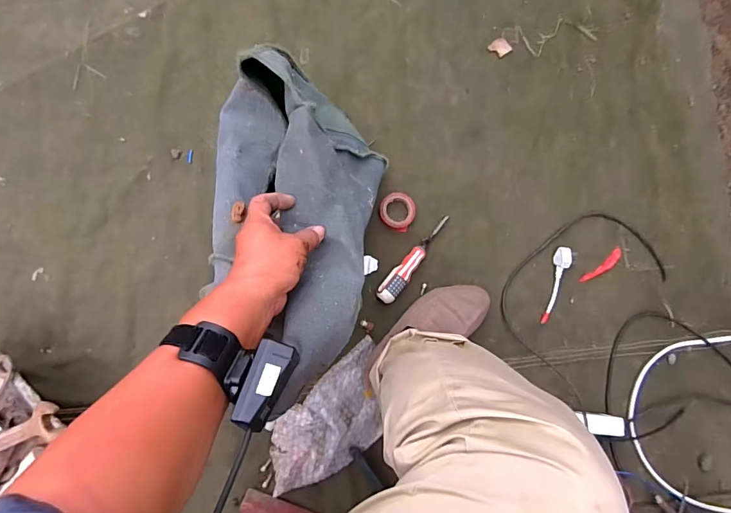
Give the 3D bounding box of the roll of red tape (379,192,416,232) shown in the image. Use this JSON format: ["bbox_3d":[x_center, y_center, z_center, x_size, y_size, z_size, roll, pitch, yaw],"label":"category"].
[{"bbox_3d":[0.057,-0.082,0.722,0.062,0.014,0.065,0,86,-7],"label":"roll of red tape"}]

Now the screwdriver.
[{"bbox_3d":[0.087,0.001,0.705,0.037,0.037,0.188,39,83,-3],"label":"screwdriver"}]

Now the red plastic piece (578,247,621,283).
[{"bbox_3d":[0.445,0.020,0.764,0.092,0.014,0.021,-40,92,-8],"label":"red plastic piece"}]

